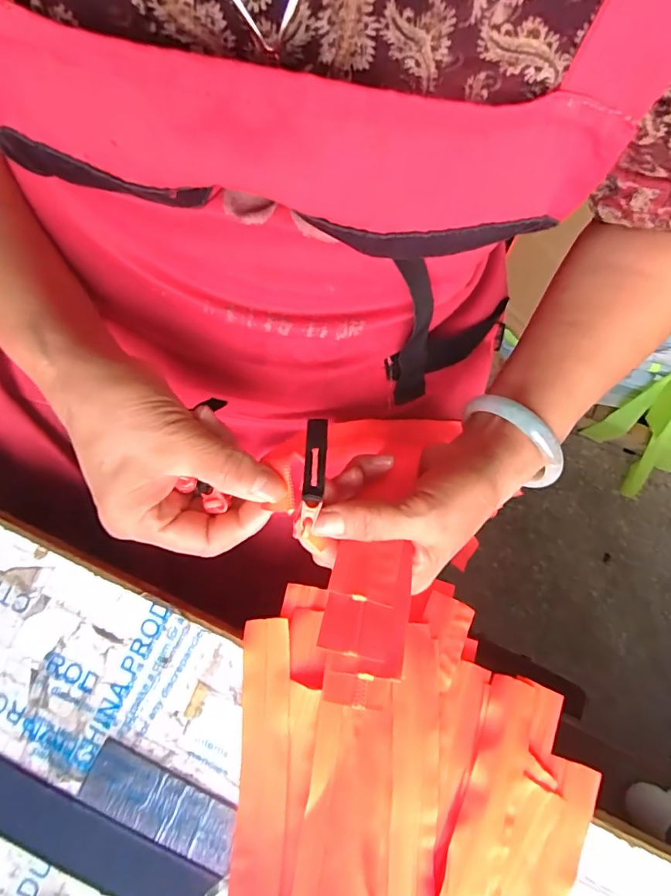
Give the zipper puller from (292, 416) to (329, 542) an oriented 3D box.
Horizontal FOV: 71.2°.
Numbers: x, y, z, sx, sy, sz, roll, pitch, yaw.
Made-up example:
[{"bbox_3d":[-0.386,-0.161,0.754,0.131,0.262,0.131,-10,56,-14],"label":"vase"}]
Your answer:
[{"bbox_3d":[-0.012,0.014,0.249,0.012,0.009,0.064,8,73,1],"label":"zipper puller"}]

